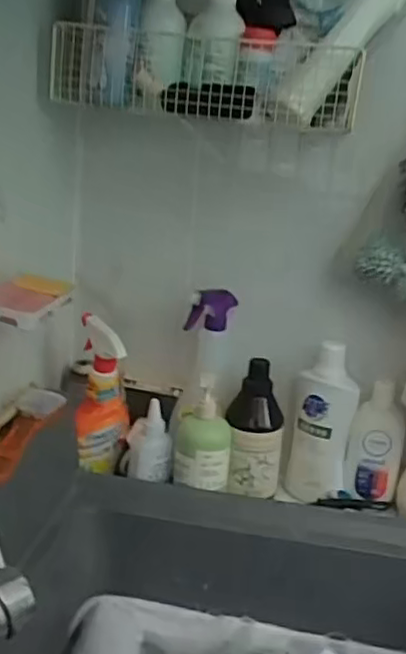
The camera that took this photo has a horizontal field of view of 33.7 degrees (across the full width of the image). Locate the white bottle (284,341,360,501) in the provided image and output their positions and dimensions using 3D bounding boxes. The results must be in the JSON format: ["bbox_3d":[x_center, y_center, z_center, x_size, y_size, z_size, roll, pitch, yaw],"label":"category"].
[{"bbox_3d":[0.169,0.133,0.948,0.082,0.237,0.053,9,17,12],"label":"white bottle"}]

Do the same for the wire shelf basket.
[{"bbox_3d":[0.005,-0.286,0.772,0.340,0.083,0.118,8,17,10],"label":"wire shelf basket"}]

